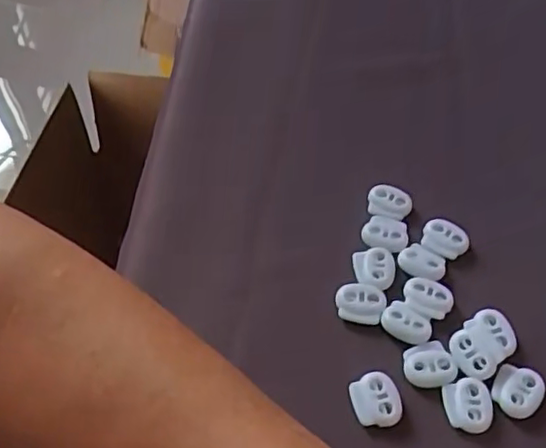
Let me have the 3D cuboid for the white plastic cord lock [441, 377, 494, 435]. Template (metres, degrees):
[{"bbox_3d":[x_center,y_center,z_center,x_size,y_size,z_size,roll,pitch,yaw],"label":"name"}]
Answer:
[{"bbox_3d":[0.080,0.074,0.257,0.020,0.005,0.021,2,53,0],"label":"white plastic cord lock"}]

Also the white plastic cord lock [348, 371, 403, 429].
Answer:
[{"bbox_3d":[0.042,0.072,0.257,0.020,0.005,0.021,-5,53,-6],"label":"white plastic cord lock"}]

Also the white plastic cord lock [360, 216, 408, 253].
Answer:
[{"bbox_3d":[0.055,0.005,0.309,0.022,0.004,0.020,12,53,7],"label":"white plastic cord lock"}]

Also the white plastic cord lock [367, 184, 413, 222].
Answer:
[{"bbox_3d":[0.059,-0.011,0.317,0.022,0.005,0.017,19,55,12],"label":"white plastic cord lock"}]

